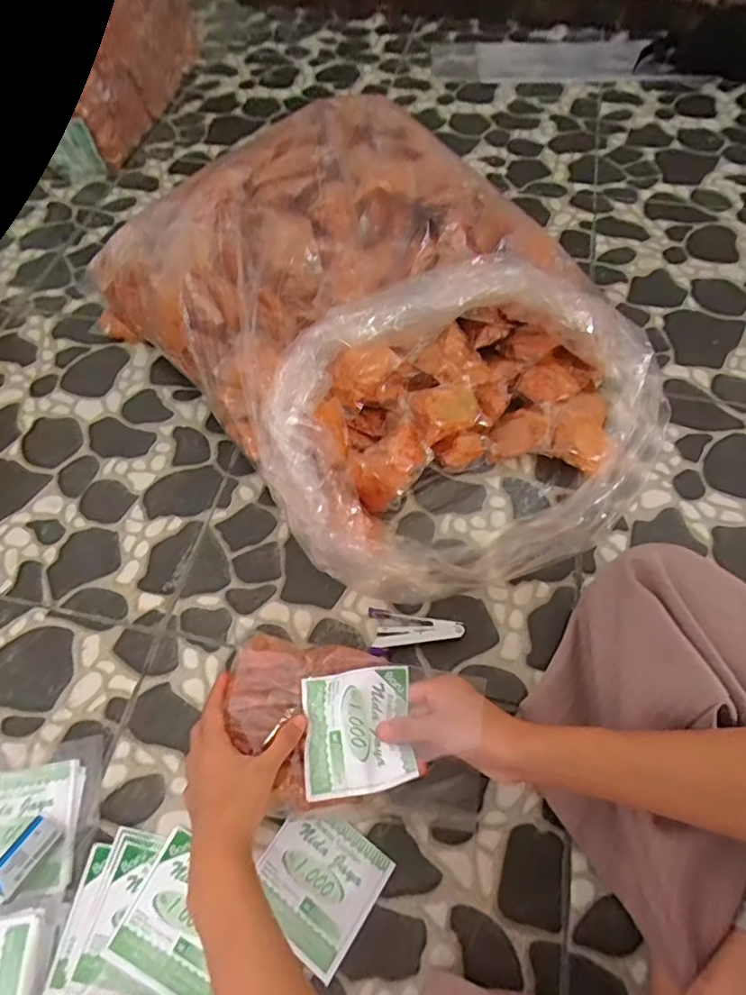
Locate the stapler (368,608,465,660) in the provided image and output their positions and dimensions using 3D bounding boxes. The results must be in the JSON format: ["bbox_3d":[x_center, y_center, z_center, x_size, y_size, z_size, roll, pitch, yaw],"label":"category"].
[{"bbox_3d":[0.041,0.134,0.523,0.090,0.015,0.046,5,60,3],"label":"stapler"}]

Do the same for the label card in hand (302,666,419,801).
[{"bbox_3d":[-0.012,0.185,0.427,0.085,0.015,0.088,-5,60,-2],"label":"label card in hand"}]

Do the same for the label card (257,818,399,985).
[{"bbox_3d":[-0.045,0.313,0.439,0.092,0.005,0.090,31,65,17],"label":"label card"}]

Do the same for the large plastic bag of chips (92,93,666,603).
[{"bbox_3d":[0.011,-0.173,0.591,0.398,0.217,0.559,-33,65,-17],"label":"large plastic bag of chips"}]

